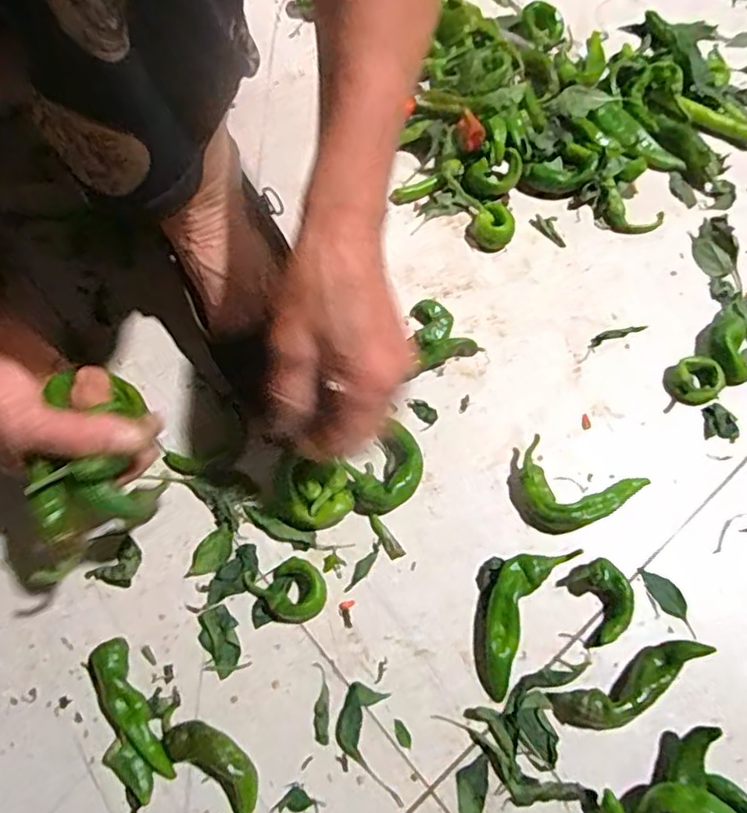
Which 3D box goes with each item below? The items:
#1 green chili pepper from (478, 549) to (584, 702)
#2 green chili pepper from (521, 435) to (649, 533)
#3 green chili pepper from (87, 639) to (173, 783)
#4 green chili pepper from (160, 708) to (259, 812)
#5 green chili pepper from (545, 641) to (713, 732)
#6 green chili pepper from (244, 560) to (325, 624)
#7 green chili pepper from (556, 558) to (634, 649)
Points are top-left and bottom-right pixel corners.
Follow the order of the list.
[{"bbox_3d":[0.091,0.132,0.399,0.038,0.018,0.103,28,73,9],"label":"green chili pepper"},{"bbox_3d":[0.139,0.060,0.423,0.080,0.023,0.055,21,72,7],"label":"green chili pepper"},{"bbox_3d":[-0.150,0.188,0.381,0.024,0.019,0.087,-27,73,-9],"label":"green chili pepper"},{"bbox_3d":[-0.097,0.211,0.370,0.076,0.020,0.033,41,76,13],"label":"green chili pepper"},{"bbox_3d":[0.159,0.173,0.381,0.096,0.022,0.030,-23,72,-7],"label":"green chili pepper"},{"bbox_3d":[-0.057,0.122,0.404,0.050,0.018,0.039,-16,72,-5],"label":"green chili pepper"},{"bbox_3d":[0.148,0.126,0.402,0.039,0.020,0.048,-22,72,-7],"label":"green chili pepper"}]

